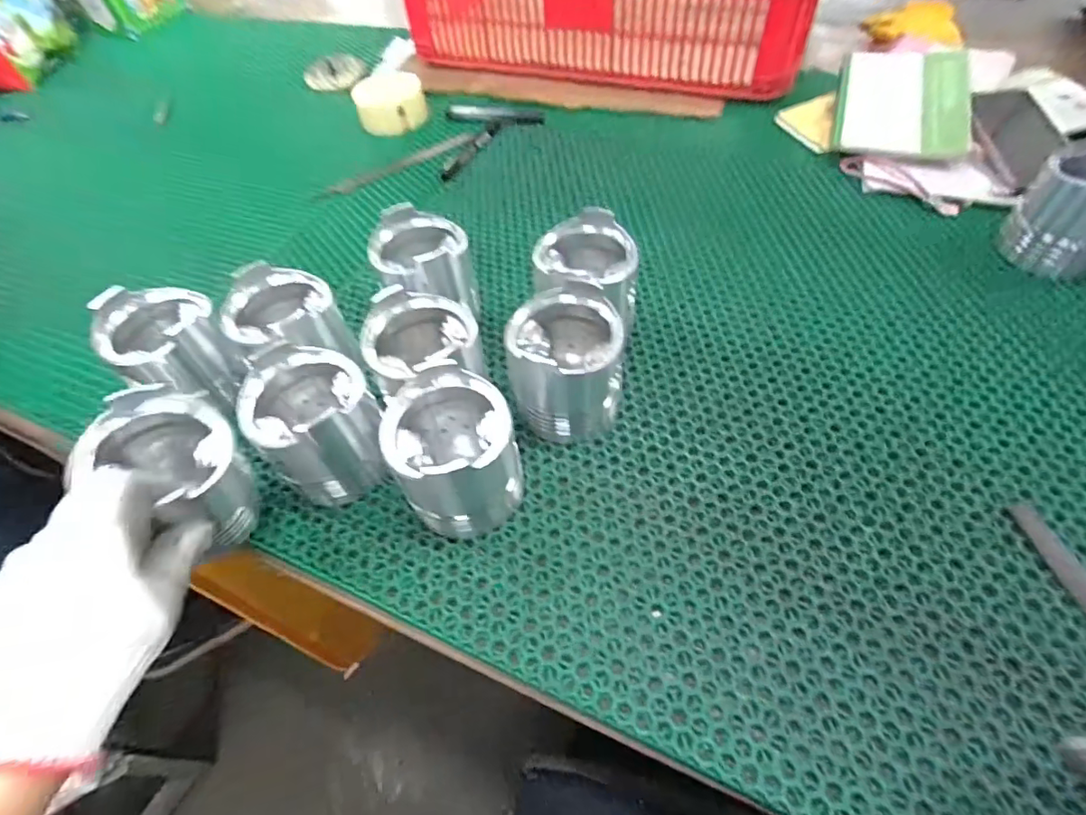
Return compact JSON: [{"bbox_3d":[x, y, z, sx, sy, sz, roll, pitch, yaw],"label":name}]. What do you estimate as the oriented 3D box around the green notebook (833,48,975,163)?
[{"bbox_3d":[0.436,-0.373,0.645,0.138,0.012,0.211,9,64,21],"label":"green notebook"}]

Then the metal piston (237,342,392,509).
[{"bbox_3d":[-0.167,0.012,0.398,0.080,0.094,0.089,-30,56,-18],"label":"metal piston"}]

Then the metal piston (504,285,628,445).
[{"bbox_3d":[0.020,-0.034,0.419,0.087,0.090,0.082,6,53,8],"label":"metal piston"}]

